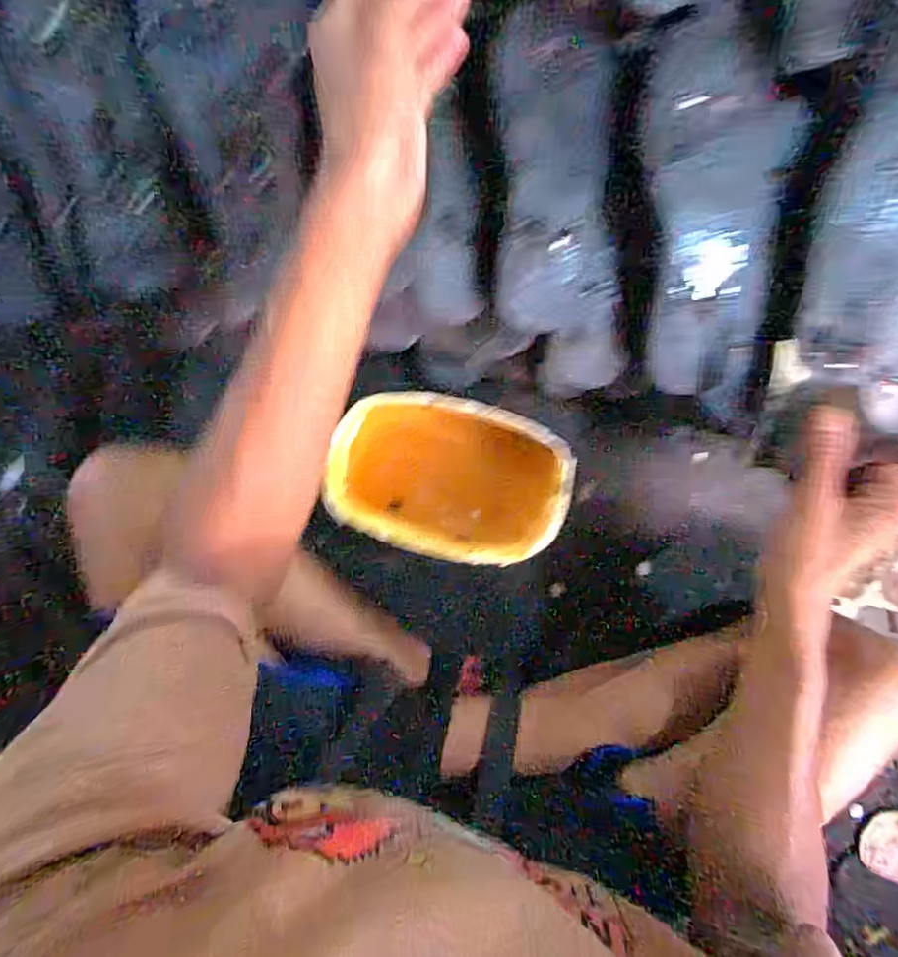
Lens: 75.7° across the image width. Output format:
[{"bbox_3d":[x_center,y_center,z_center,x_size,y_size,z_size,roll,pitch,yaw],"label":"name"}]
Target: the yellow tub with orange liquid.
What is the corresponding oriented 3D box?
[{"bbox_3d":[0.001,0.000,0.491,0.188,0.066,0.130,17,98,-2],"label":"yellow tub with orange liquid"}]

